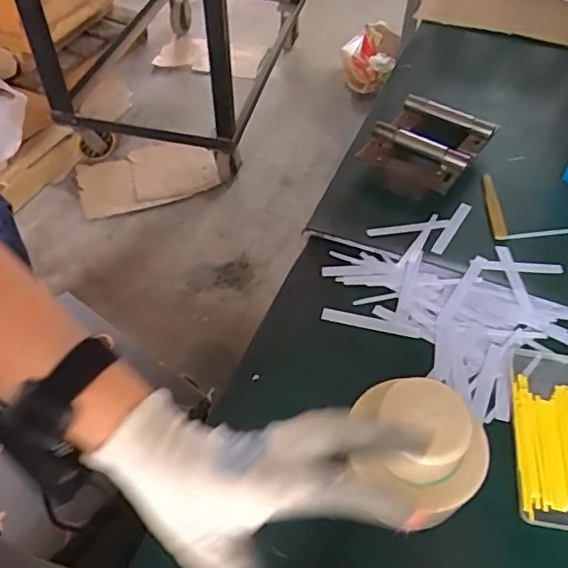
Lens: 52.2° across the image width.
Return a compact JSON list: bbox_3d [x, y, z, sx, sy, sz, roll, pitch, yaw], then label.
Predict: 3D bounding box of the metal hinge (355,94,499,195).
[{"bbox_3d":[0.201,-0.199,0.816,0.134,0.033,0.164,27,55,21],"label":"metal hinge"}]

